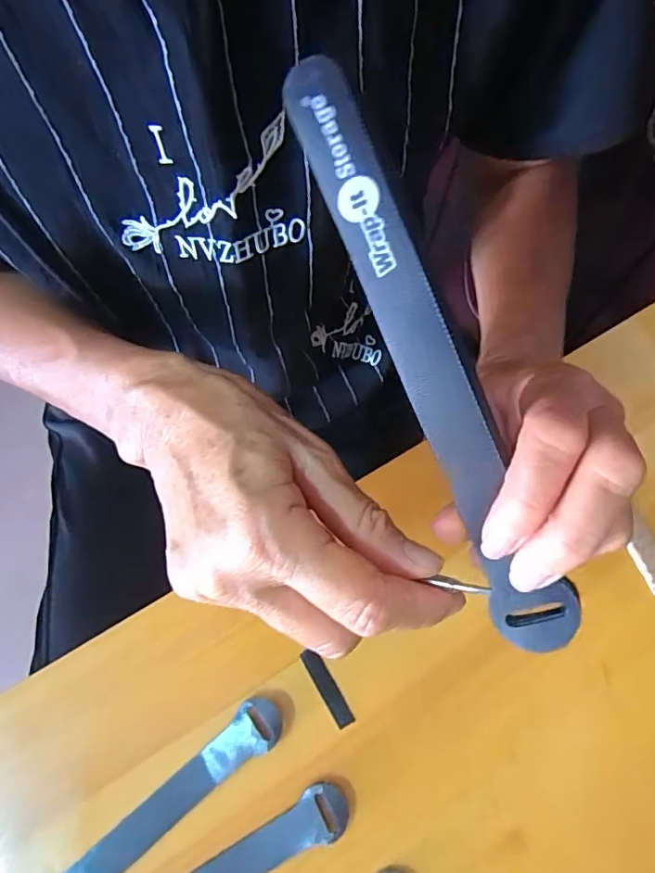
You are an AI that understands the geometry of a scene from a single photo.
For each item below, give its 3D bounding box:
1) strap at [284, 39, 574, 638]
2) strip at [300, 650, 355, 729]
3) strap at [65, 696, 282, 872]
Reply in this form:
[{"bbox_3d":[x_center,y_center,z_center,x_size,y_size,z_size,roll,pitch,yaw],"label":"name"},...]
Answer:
[{"bbox_3d":[0.034,-0.022,0.166,0.026,0.004,0.197,-20,96,26],"label":"strap"},{"bbox_3d":[0.000,0.147,0.302,0.011,0.004,0.046,-29,71,-12],"label":"strip"},{"bbox_3d":[-0.106,0.212,0.269,0.194,0.011,0.024,-36,73,-15],"label":"strap"}]

